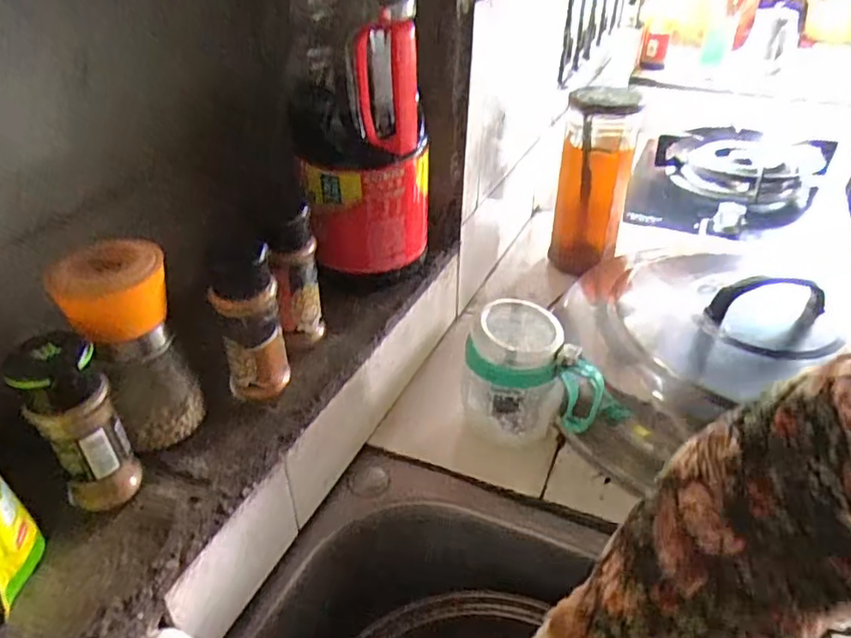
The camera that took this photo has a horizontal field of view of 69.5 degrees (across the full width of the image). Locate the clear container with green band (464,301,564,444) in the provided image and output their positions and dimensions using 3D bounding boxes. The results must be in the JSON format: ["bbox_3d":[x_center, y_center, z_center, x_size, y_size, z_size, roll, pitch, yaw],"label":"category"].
[{"bbox_3d":[0.090,0.054,0.511,0.113,0.111,0.078,11,37,12],"label":"clear container with green band"}]

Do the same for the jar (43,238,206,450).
[{"bbox_3d":[-0.182,0.021,0.385,0.058,0.129,0.054,1,36,-1],"label":"jar"}]

